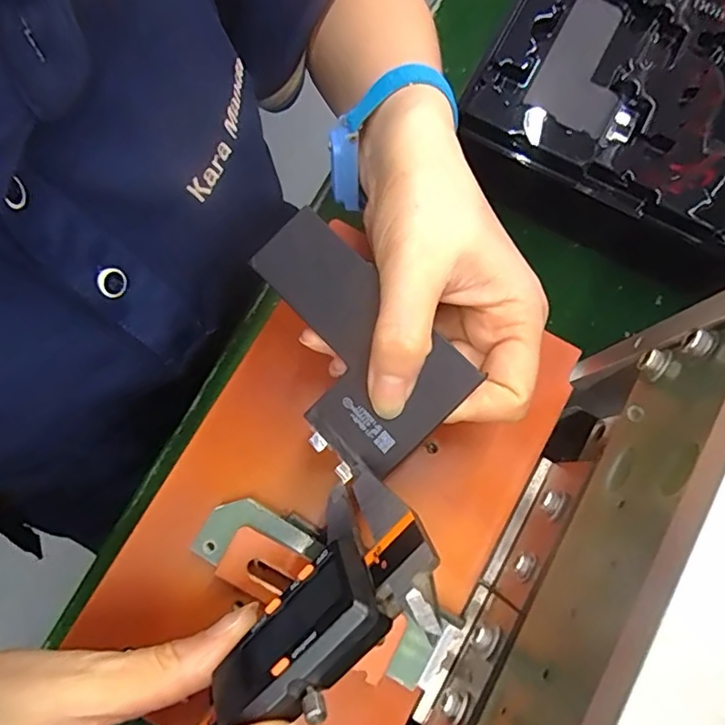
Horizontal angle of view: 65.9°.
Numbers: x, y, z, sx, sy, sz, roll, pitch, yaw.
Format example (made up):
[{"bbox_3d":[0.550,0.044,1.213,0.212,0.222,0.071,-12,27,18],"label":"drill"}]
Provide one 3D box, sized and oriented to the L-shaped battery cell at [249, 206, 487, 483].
[{"bbox_3d":[-0.010,-0.007,0.208,0.058,0.004,0.094,-42,78,0],"label":"L-shaped battery cell"}]

